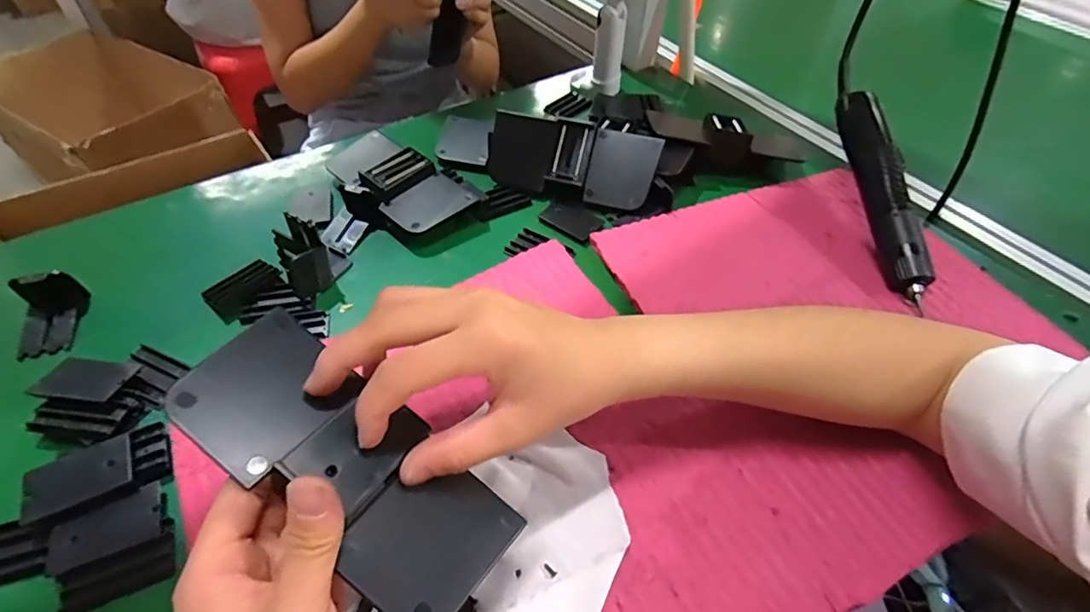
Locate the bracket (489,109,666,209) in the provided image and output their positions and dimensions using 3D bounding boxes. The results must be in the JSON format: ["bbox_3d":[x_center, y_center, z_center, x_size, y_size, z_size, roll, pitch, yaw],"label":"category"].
[{"bbox_3d":[0.023,-0.143,0.511,0.165,0.024,0.080,9,88,13],"label":"bracket"}]

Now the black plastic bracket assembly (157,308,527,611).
[{"bbox_3d":[-0.089,0.070,0.240,0.158,0.017,0.067,38,57,5],"label":"black plastic bracket assembly"}]

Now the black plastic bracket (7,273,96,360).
[{"bbox_3d":[-0.374,0.005,0.397,0.044,0.033,0.058,-10,50,-11],"label":"black plastic bracket"}]

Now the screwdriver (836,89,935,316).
[{"bbox_3d":[0.301,-0.103,0.472,0.030,0.035,0.210,-2,68,1],"label":"screwdriver"}]

